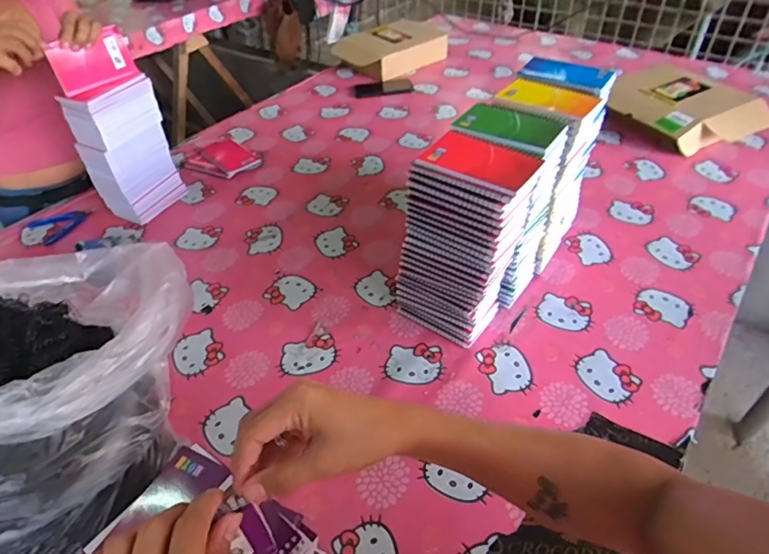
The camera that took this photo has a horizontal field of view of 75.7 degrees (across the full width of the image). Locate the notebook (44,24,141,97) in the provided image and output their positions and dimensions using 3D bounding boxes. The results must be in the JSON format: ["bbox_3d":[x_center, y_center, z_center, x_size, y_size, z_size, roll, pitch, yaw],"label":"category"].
[{"bbox_3d":[-0.506,-0.378,0.863,0.012,0.081,0.136,6,38,40],"label":"notebook"}]

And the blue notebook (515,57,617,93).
[{"bbox_3d":[0.276,-0.310,0.748,0.128,0.015,0.078,27,52,28],"label":"blue notebook"}]

